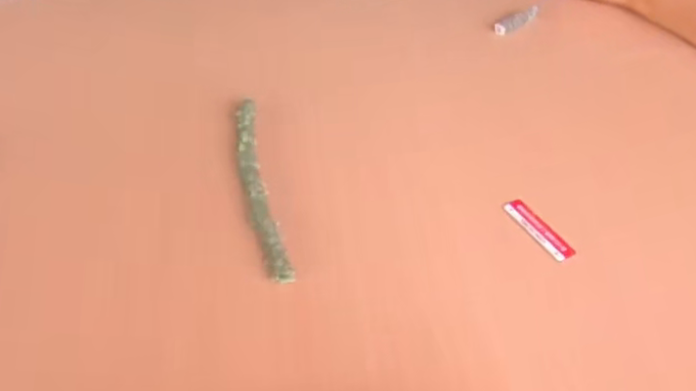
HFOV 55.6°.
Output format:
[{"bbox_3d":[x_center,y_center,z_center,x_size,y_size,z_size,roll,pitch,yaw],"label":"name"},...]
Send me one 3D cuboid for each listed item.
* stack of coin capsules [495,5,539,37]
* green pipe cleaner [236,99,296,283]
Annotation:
[{"bbox_3d":[0.198,-0.206,0.773,0.072,0.013,0.021,-29,52,-27],"label":"stack of coin capsules"},{"bbox_3d":[-0.077,-0.011,0.559,0.024,0.018,0.208,-9,46,-11],"label":"green pipe cleaner"}]

